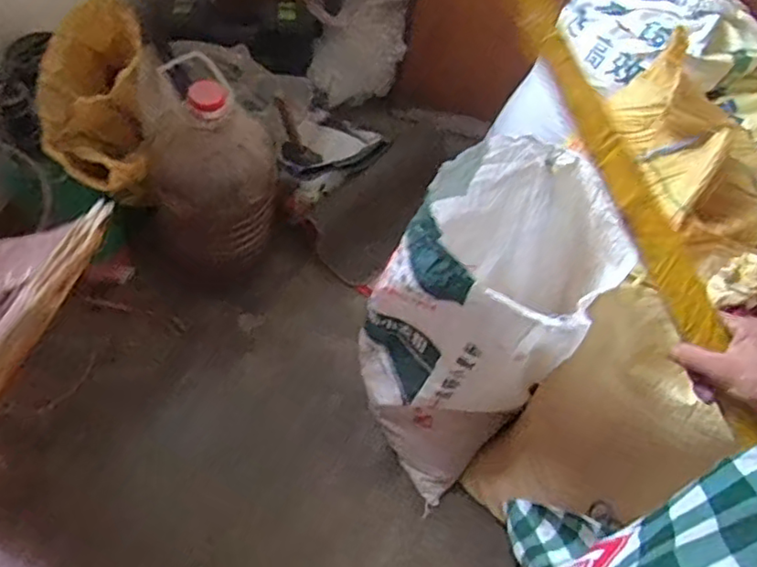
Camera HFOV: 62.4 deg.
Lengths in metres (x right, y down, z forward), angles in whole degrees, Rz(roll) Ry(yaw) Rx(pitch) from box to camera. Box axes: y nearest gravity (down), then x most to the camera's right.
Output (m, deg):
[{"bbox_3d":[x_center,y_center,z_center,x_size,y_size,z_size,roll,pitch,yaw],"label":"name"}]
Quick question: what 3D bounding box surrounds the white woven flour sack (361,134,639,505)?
[{"bbox_3d":[0.172,0.079,1.069,0.316,0.663,0.274,-34,67,-21],"label":"white woven flour sack"}]

